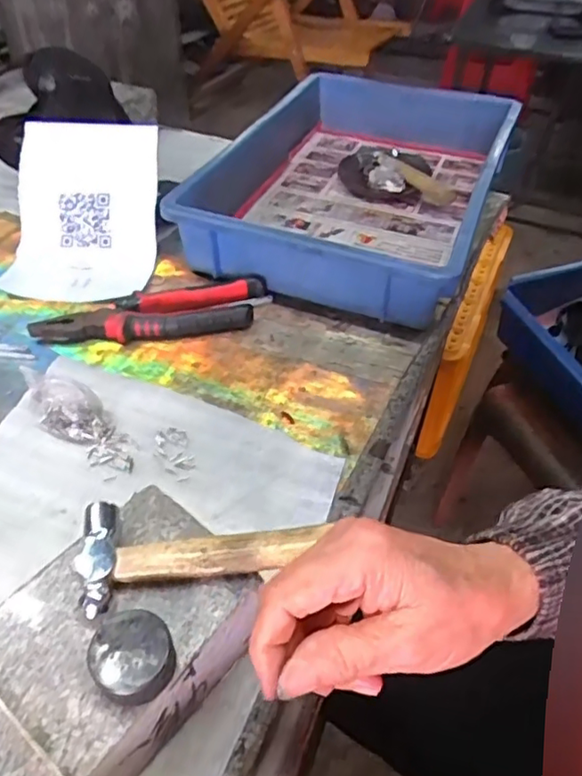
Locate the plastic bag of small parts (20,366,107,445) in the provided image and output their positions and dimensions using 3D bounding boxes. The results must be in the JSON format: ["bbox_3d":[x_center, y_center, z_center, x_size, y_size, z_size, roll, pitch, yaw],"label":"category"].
[{"bbox_3d":[-0.181,0.013,0.478,0.075,0.032,0.037,24,49,20],"label":"plastic bag of small parts"}]

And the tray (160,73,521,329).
[{"bbox_3d":[0.087,-0.263,0.727,0.292,0.094,0.490,17,47,14],"label":"tray"}]

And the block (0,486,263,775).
[{"bbox_3d":[-0.092,0.143,0.329,0.109,0.065,0.143,31,52,25],"label":"block"}]

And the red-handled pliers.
[{"bbox_3d":[-0.130,-0.072,0.570,0.214,0.023,0.070,-13,48,-15],"label":"red-handled pliers"}]

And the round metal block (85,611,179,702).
[{"bbox_3d":[-0.075,0.129,0.286,0.037,0.020,0.036,1,46,-1],"label":"round metal block"}]

